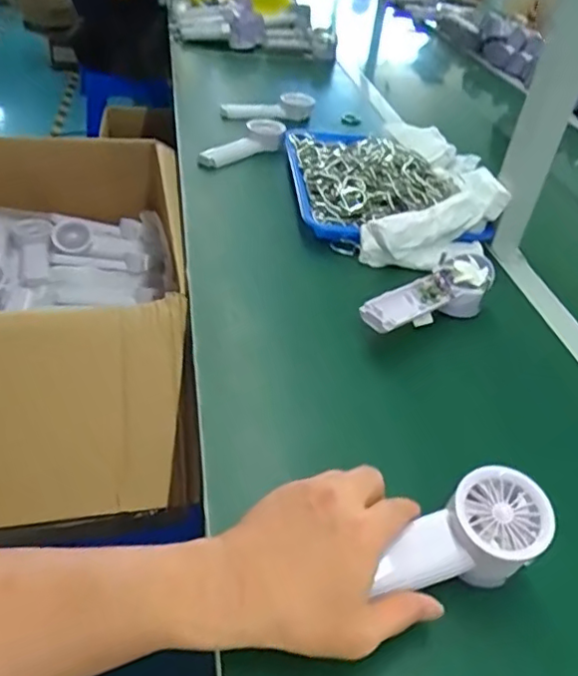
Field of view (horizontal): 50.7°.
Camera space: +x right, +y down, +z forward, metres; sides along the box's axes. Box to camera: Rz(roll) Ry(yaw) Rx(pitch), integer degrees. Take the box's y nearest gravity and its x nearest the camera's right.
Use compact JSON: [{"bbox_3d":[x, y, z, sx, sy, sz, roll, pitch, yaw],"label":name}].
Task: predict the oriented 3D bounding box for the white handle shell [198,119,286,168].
[{"bbox_3d":[-0.069,-0.299,0.952,0.072,0.036,0.169,25,41,20],"label":"white handle shell"}]

